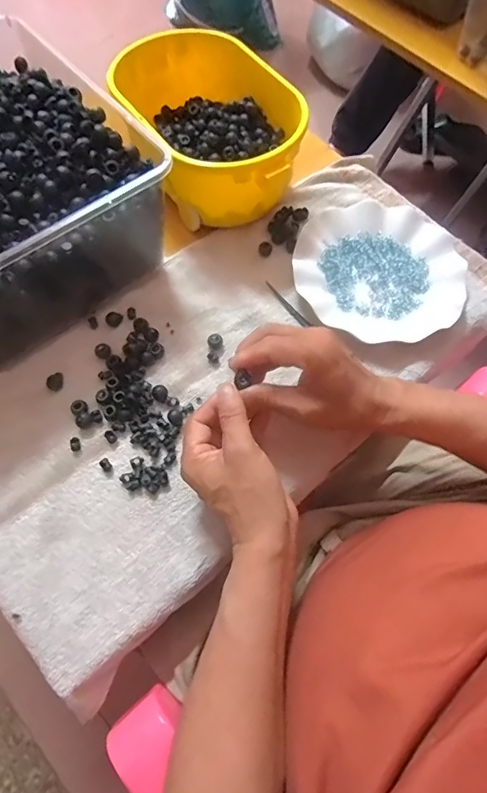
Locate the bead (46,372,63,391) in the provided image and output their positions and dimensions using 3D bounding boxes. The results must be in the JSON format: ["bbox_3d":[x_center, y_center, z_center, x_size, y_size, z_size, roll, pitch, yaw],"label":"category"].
[{"bbox_3d":[-0.188,-0.016,0.452,0.015,0.008,0.020,-17,67,-7],"label":"bead"}]

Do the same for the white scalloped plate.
[{"bbox_3d":[0.153,-0.141,0.508,0.190,0.029,0.171,-19,67,-8],"label":"white scalloped plate"}]

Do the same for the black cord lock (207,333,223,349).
[{"bbox_3d":[-0.030,-0.058,0.473,0.015,0.007,0.017,27,69,12],"label":"black cord lock"}]

